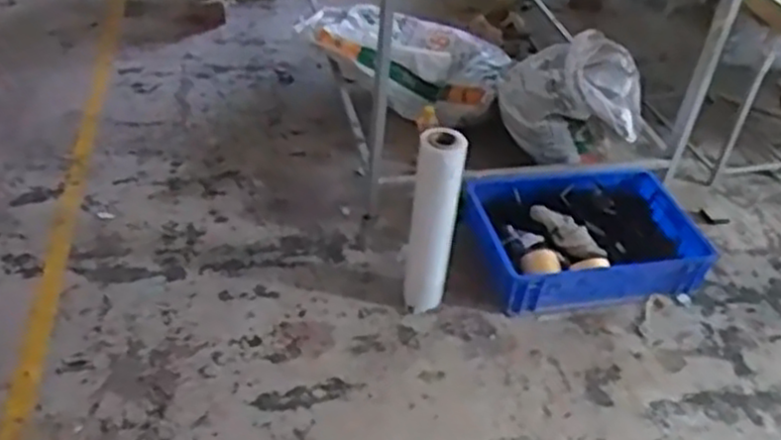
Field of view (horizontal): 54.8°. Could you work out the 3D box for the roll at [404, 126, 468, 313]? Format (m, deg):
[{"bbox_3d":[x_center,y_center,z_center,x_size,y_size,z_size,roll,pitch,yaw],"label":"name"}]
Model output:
[{"bbox_3d":[0.104,0.016,1.872,0.108,0.521,0.086,7,40,2],"label":"roll"}]

